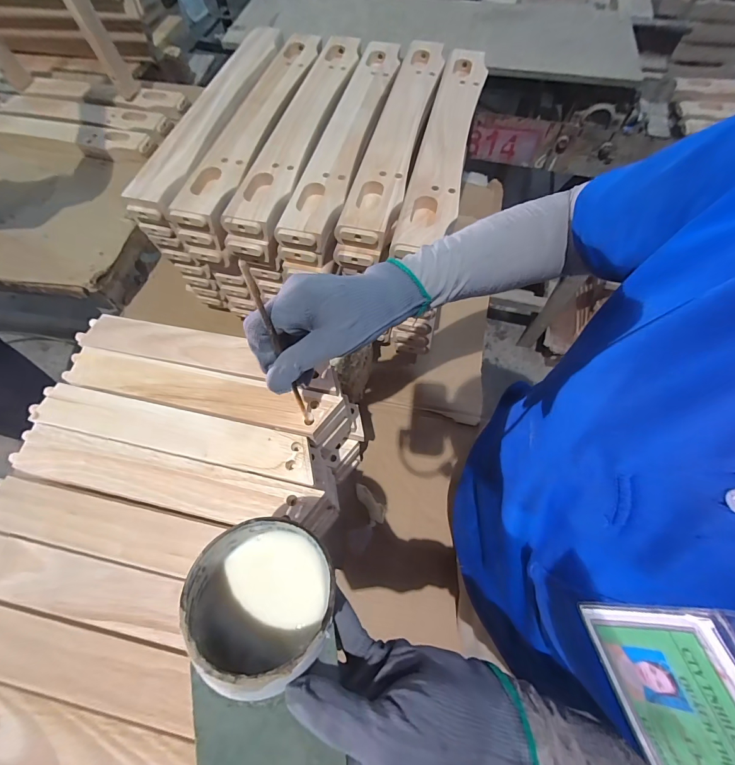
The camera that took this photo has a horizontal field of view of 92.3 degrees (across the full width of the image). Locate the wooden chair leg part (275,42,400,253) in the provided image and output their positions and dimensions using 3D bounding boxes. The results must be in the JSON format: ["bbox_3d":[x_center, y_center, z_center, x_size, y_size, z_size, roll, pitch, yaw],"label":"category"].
[{"bbox_3d":[-0.024,-0.378,0.522,0.062,0.021,0.454,13,66,5],"label":"wooden chair leg part"}]

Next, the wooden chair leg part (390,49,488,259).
[{"bbox_3d":[0.117,-0.356,0.513,0.066,0.021,0.465,13,66,5],"label":"wooden chair leg part"}]

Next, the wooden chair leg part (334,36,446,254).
[{"bbox_3d":[0.052,-0.386,0.526,0.067,0.031,0.467,13,66,5],"label":"wooden chair leg part"}]

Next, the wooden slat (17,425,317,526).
[{"bbox_3d":[-0.190,0.088,0.325,0.285,0.012,0.045,11,65,4],"label":"wooden slat"}]

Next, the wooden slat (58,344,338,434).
[{"bbox_3d":[-0.176,0.006,0.362,0.283,0.013,0.046,11,65,4],"label":"wooden slat"}]

